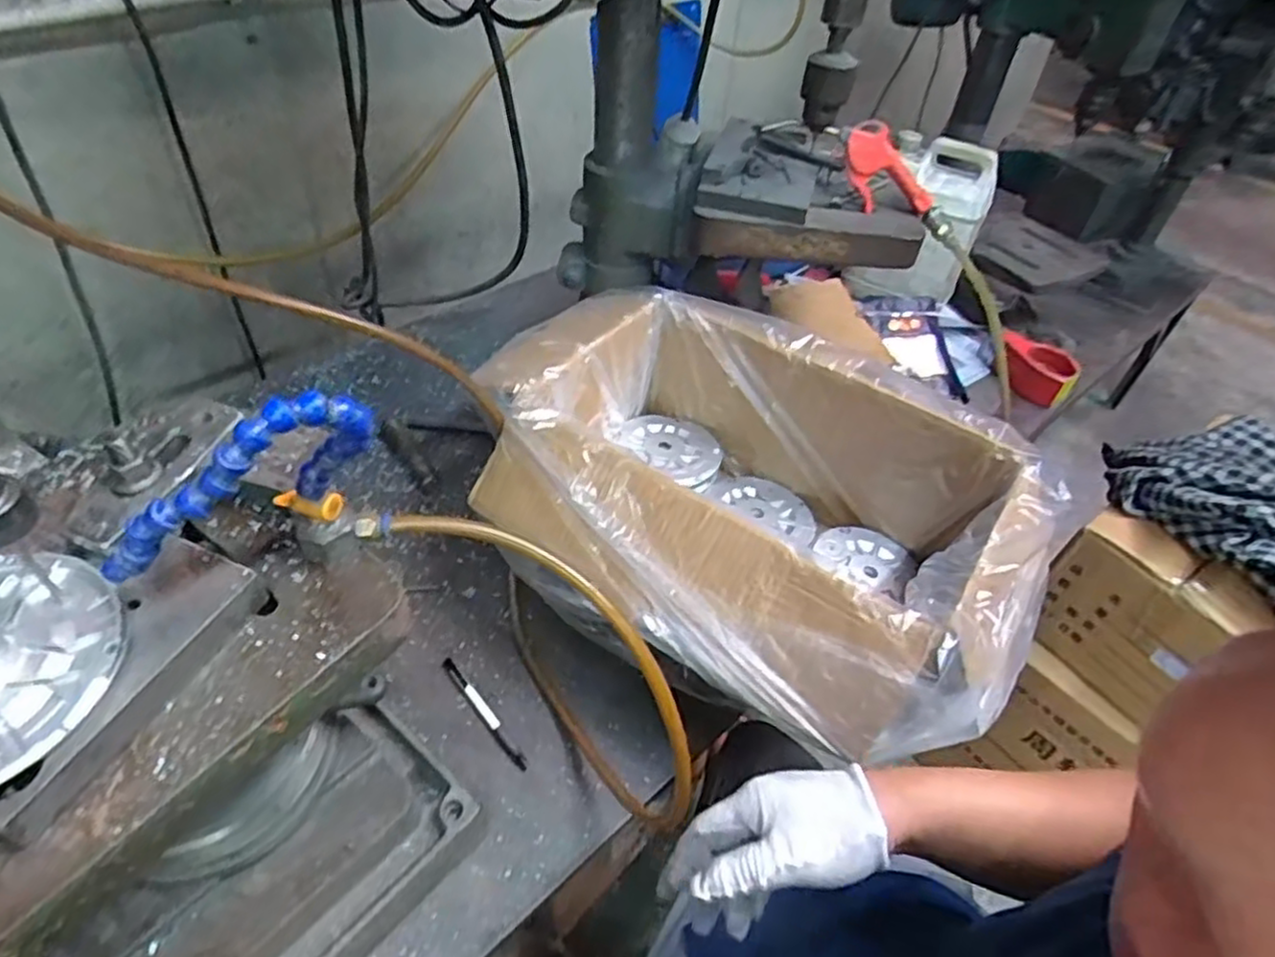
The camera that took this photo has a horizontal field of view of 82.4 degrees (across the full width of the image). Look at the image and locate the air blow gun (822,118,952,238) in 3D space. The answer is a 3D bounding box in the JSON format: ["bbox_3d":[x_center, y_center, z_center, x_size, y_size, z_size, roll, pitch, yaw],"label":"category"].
[{"bbox_3d":[0.290,-0.336,0.832,0.184,0.070,0.041,38,46,-13],"label":"air blow gun"}]

